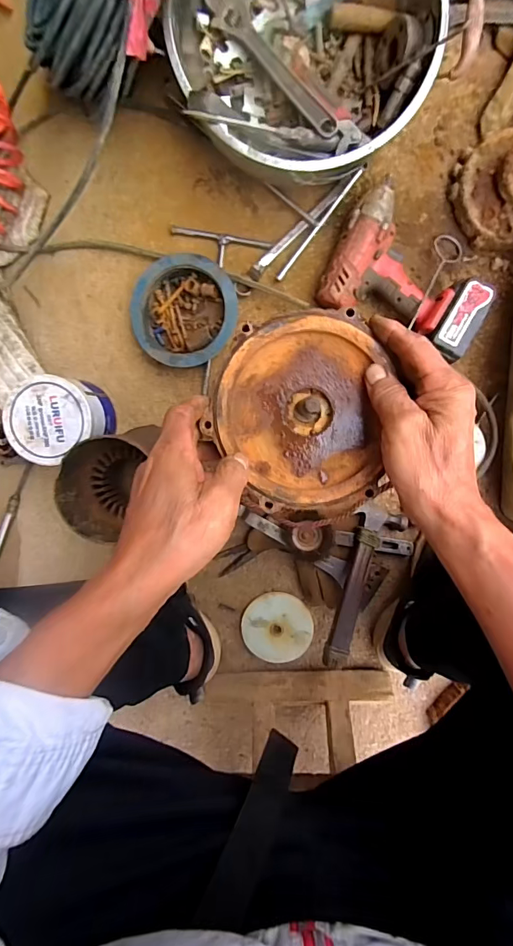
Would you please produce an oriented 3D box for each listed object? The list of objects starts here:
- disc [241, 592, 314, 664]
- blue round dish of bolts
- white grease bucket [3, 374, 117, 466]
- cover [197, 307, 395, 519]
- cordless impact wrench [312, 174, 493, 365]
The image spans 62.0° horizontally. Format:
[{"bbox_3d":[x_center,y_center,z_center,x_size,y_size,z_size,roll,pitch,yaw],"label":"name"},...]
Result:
[{"bbox_3d":[0.033,0.242,0.665,0.107,0.008,0.106,0,97,3],"label":"disc"},{"bbox_3d":[-0.100,-0.225,0.604,0.143,0.033,0.145,0,97,3],"label":"blue round dish of bolts"},{"bbox_3d":[-0.277,-0.078,0.611,0.119,0.097,0.106,-38,94,7],"label":"white grease bucket"},{"bbox_3d":[0.030,-0.045,0.333,0.130,0.020,0.152,4,94,1],"label":"cover"},{"bbox_3d":[0.208,-0.271,0.582,0.217,0.071,0.171,25,98,0],"label":"cordless impact wrench"}]

